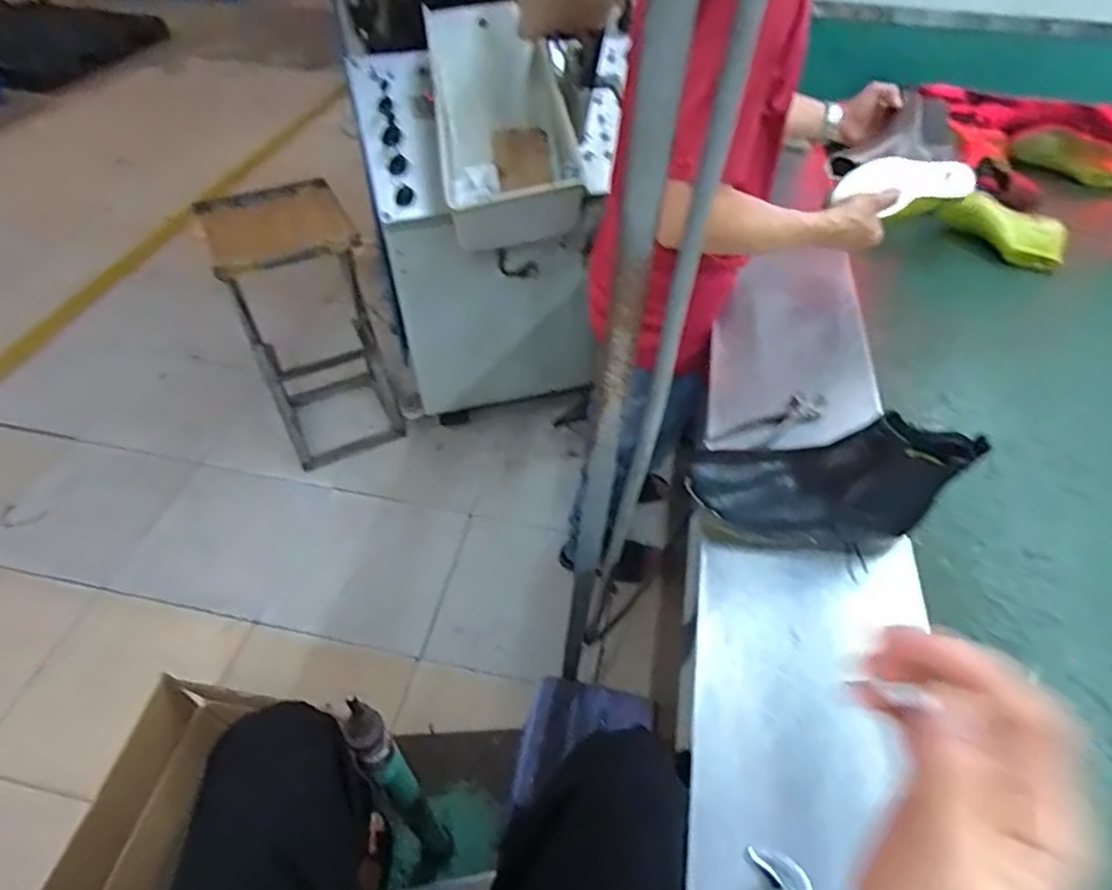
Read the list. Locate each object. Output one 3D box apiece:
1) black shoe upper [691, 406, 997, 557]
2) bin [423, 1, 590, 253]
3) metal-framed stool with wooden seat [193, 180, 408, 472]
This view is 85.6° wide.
[{"bbox_3d":[0.282,0.039,0.647,0.262,0.142,0.076,9,49,7],"label":"black shoe upper"},{"bbox_3d":[-0.096,-0.615,1.199,0.268,0.335,0.349,-7,49,-7],"label":"bin"},{"bbox_3d":[-0.649,-0.291,1.619,0.316,0.675,0.341,-22,52,-19],"label":"metal-framed stool with wooden seat"}]

